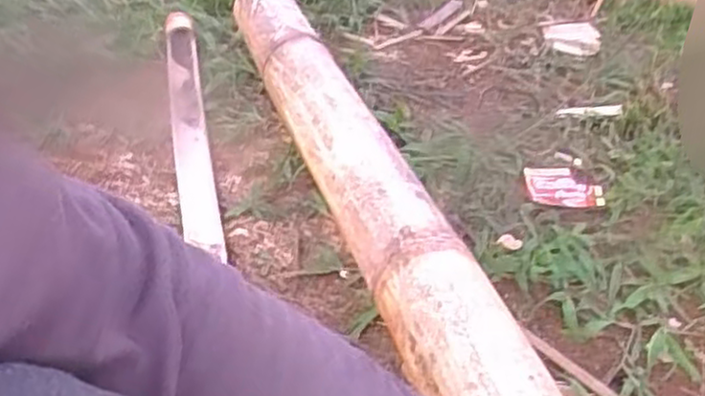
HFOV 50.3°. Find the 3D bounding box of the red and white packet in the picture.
[{"bbox_3d":[0.254,-0.014,0.907,0.086,0.006,0.076,1,39,-2],"label":"red and white packet"}]

